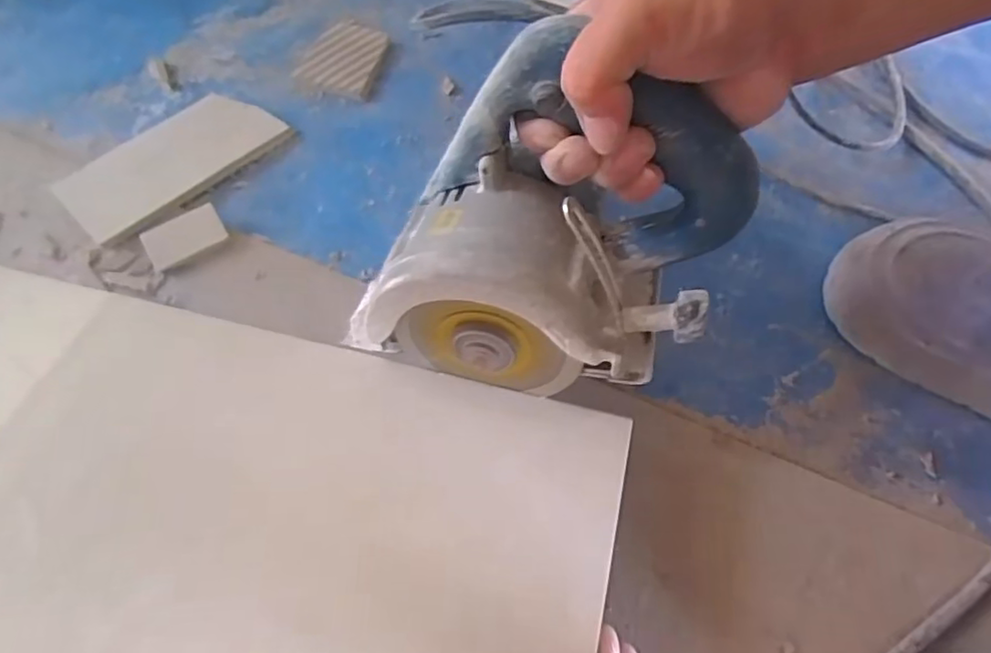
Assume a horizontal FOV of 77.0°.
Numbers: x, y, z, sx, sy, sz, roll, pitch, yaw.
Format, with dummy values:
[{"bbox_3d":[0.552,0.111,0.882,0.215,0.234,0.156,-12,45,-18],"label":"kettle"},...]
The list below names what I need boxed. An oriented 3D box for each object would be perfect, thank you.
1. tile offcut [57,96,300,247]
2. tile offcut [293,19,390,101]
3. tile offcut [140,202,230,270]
[{"bbox_3d":[-0.244,-0.127,0.474,0.158,0.011,0.077,-41,73,-16],"label":"tile offcut"},{"bbox_3d":[-0.125,-0.227,0.524,0.065,0.007,0.071,20,68,8],"label":"tile offcut"},{"bbox_3d":[-0.219,-0.062,0.441,0.053,0.013,0.033,-27,70,-12],"label":"tile offcut"}]

